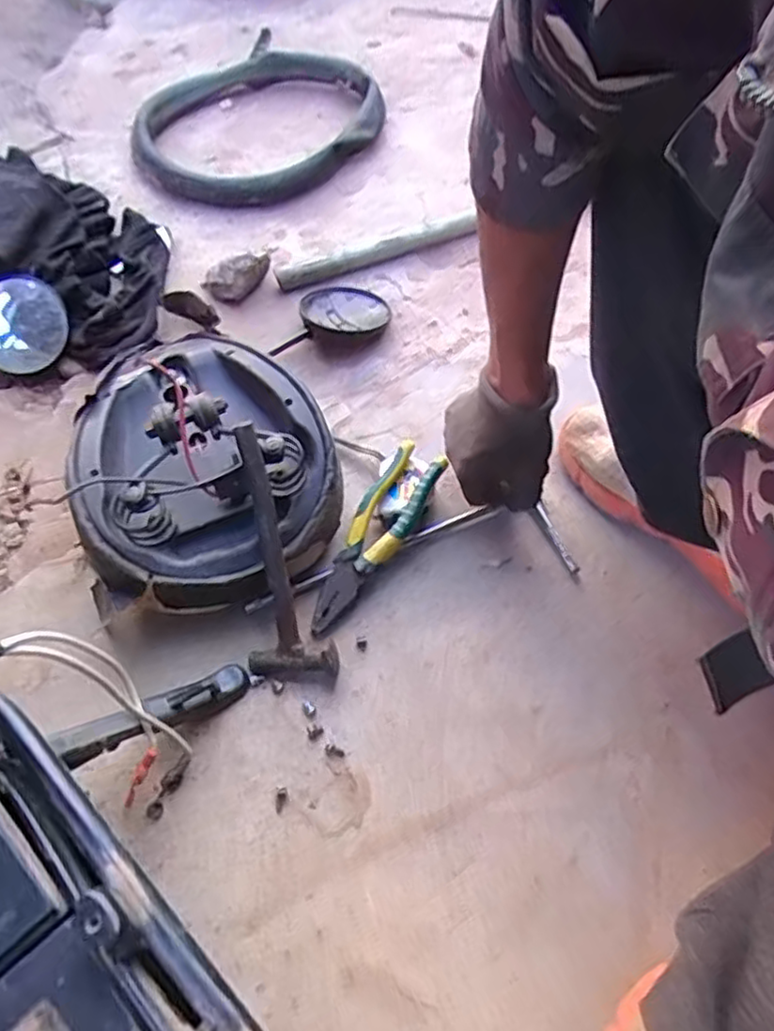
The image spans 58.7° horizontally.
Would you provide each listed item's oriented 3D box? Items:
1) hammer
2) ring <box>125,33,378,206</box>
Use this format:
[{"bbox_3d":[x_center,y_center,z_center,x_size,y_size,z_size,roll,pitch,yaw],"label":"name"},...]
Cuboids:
[{"bbox_3d":[-0.100,0.036,0.579,0.073,0.046,0.221,-13,92,-7],"label":"hammer"},{"bbox_3d":[-0.194,-0.557,0.958,0.334,0.045,0.334,1,61,-2],"label":"ring"}]

